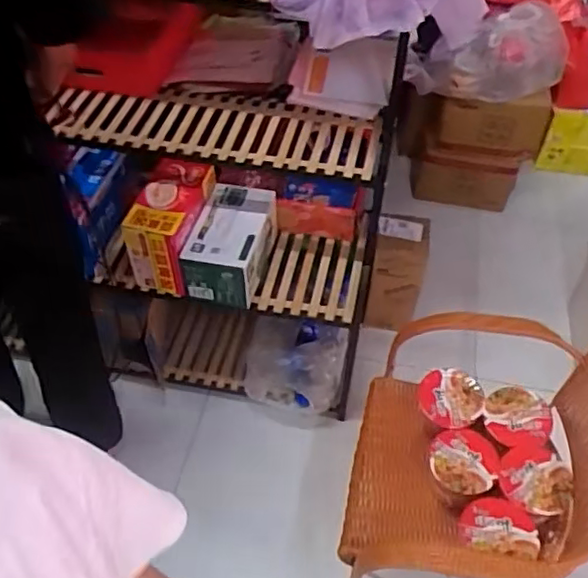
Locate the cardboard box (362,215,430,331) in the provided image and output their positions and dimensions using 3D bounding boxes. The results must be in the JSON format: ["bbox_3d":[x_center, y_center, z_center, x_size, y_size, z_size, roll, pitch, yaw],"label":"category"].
[{"bbox_3d":[0.310,-0.040,1.911,0.154,0.341,0.164,9,50,6],"label":"cardboard box"}]

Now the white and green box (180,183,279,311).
[{"bbox_3d":[-0.151,-0.101,1.547,0.182,0.164,0.282,12,50,9],"label":"white and green box"}]

